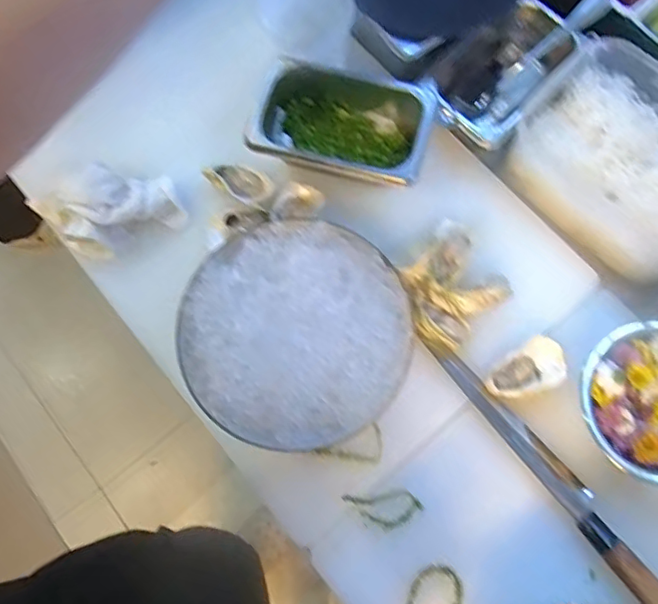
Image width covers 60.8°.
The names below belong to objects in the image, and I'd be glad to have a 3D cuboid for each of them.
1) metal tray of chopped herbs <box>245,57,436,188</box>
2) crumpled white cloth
[{"bbox_3d":[0.011,-0.179,0.580,0.177,0.056,0.121,13,77,5],"label":"metal tray of chopped herbs"},{"bbox_3d":[-0.229,-0.097,0.579,0.137,0.043,0.075,-24,77,-4],"label":"crumpled white cloth"}]

